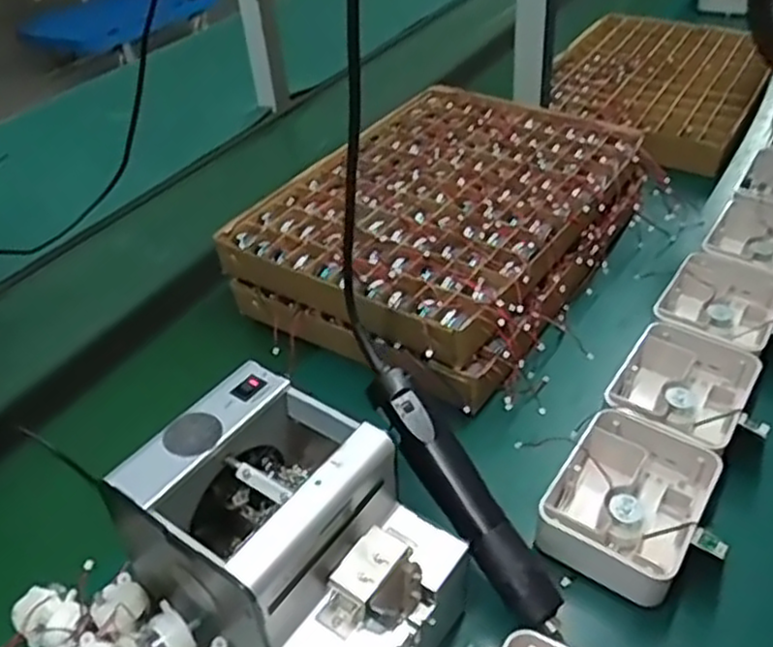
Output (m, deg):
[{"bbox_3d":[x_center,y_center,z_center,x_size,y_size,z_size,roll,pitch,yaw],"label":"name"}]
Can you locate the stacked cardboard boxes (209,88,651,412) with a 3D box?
[{"bbox_3d":[0.067,-0.111,0.796,0.319,0.091,0.412,22,46,29],"label":"stacked cardboard boxes"}]

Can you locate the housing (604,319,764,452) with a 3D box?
[{"bbox_3d":[0.250,0.061,0.628,0.101,0.051,0.122,22,46,29],"label":"housing"}]

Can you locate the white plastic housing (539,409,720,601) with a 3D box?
[{"bbox_3d":[0.180,0.133,0.549,0.100,0.050,0.132,21,46,28],"label":"white plastic housing"}]

